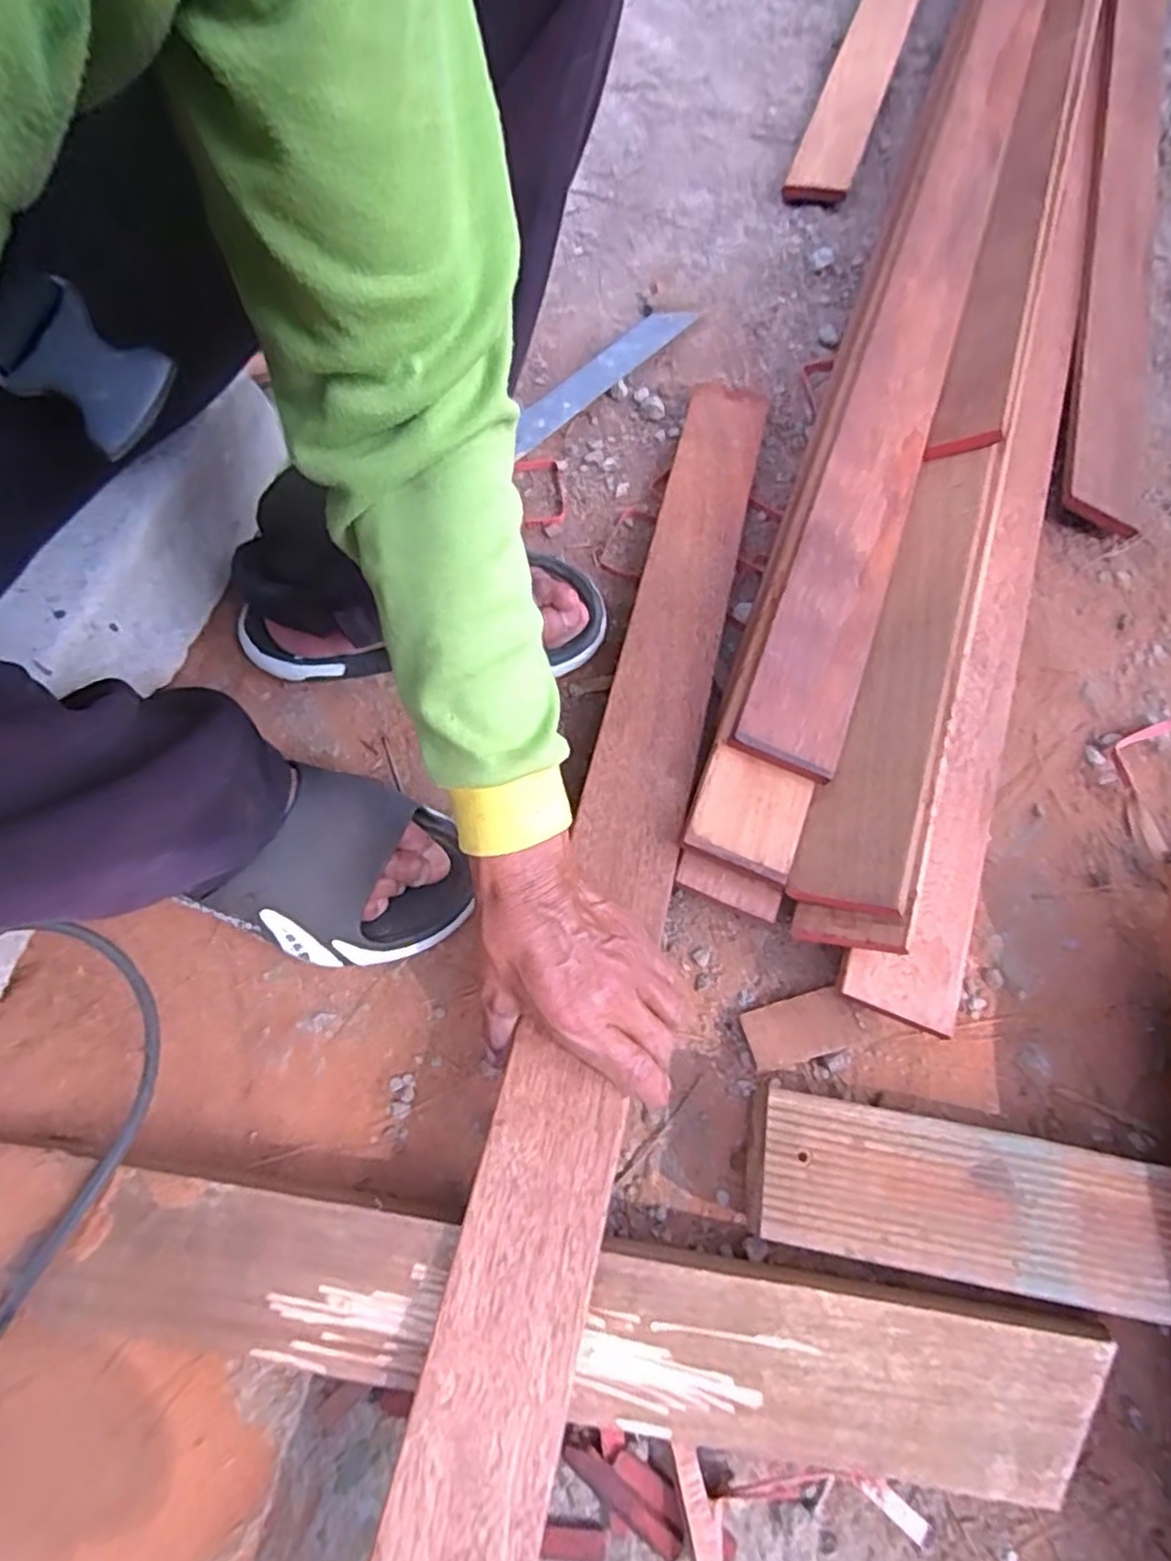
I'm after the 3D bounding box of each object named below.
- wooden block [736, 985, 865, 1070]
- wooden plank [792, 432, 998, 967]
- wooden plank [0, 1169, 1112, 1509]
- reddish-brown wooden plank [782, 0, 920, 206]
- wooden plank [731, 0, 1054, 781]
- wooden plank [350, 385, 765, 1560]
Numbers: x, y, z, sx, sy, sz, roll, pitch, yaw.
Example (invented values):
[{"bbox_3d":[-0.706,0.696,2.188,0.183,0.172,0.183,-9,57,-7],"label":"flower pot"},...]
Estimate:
[{"bbox_3d":[0.125,0.145,0.424,0.061,0.022,0.033,-14,69,-7],"label":"wooden block"},{"bbox_3d":[0.207,-0.077,0.462,0.066,0.044,0.379,18,71,11],"label":"wooden plank"},{"bbox_3d":[-0.017,0.264,0.347,0.478,0.040,0.087,7,72,3],"label":"wooden plank"},{"bbox_3d":[0.456,-1.168,0.958,0.067,0.019,1.307,17,67,10],"label":"reddish-brown wooden plank"},{"bbox_3d":[0.347,-0.572,0.660,0.076,0.042,1.306,18,67,11],"label":"wooden plank"},{"bbox_3d":[0.011,0.063,0.430,0.070,0.031,0.859,14,63,4],"label":"wooden plank"}]

